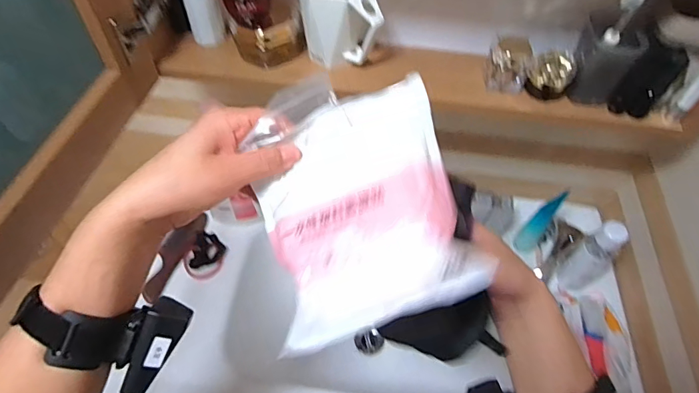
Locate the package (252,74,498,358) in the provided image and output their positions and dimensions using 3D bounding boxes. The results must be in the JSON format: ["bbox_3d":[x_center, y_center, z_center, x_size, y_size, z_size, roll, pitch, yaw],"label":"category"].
[{"bbox_3d":[0.006,0.008,0.294,0.131,0.021,0.149,-22,62,8],"label":"package"}]

